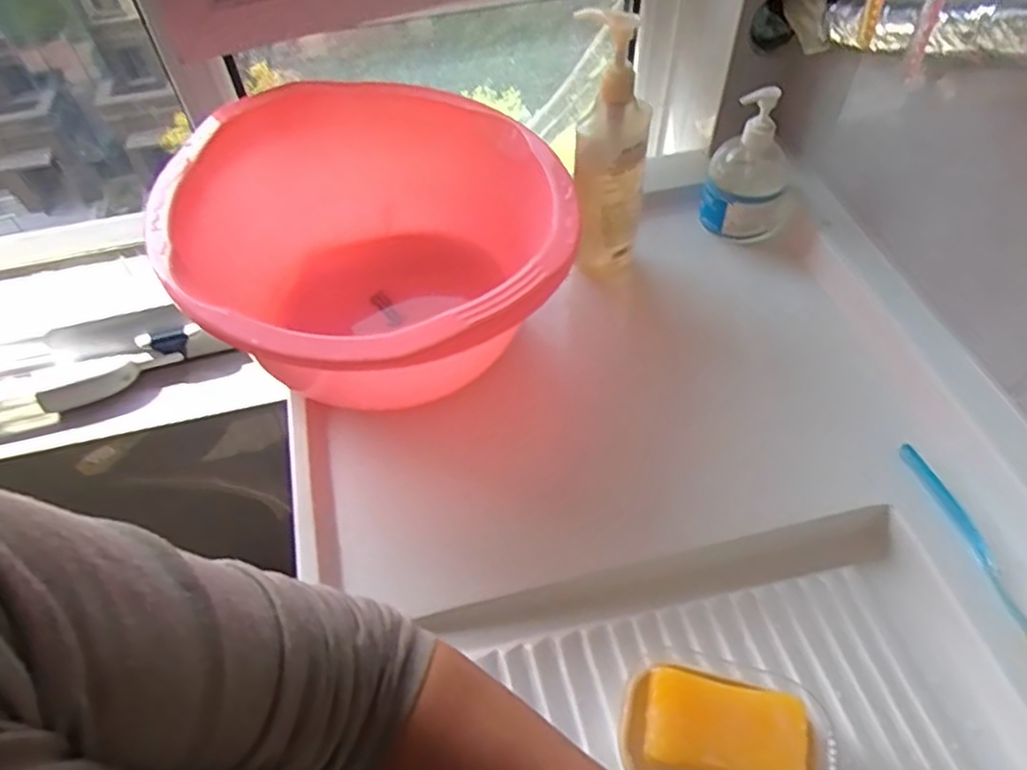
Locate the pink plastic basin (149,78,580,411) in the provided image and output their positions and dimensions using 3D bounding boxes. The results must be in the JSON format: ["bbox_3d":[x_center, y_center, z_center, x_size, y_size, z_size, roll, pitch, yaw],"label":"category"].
[{"bbox_3d":[-0.136,-0.112,0.675,0.361,0.230,0.362,-1,53,2],"label":"pink plastic basin"}]

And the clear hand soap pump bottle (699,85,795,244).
[{"bbox_3d":[0.266,-0.238,0.762,0.092,0.164,0.075,16,55,14],"label":"clear hand soap pump bottle"}]

